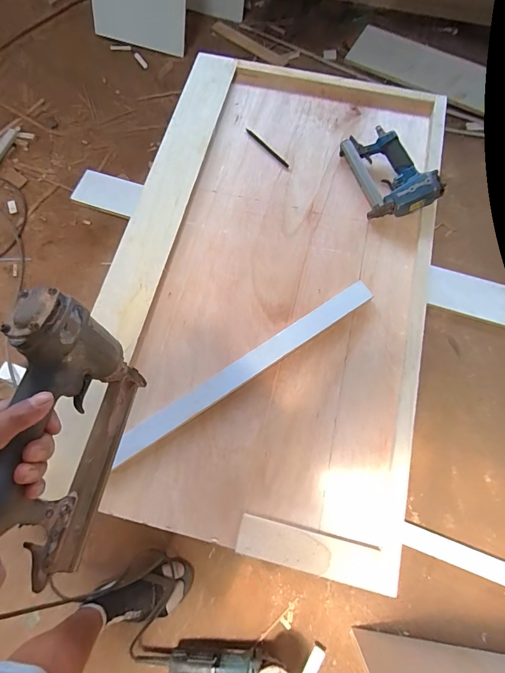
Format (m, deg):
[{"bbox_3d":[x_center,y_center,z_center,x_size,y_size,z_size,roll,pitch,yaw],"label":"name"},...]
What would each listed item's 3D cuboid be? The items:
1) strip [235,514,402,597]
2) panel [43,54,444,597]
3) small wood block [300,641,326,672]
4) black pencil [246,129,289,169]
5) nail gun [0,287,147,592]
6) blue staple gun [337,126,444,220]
[{"bbox_3d":[0.096,0.321,0.528,0.233,0.020,0.054,11,72,6],"label":"strip"},{"bbox_3d":[0.039,-0.139,0.682,0.573,0.037,0.972,12,72,6],"label":"panel"},{"bbox_3d":[0.122,0.725,0.774,0.028,0.022,0.110,34,61,12],"label":"small wood block"},{"bbox_3d":[0.033,-0.409,0.773,0.011,0.007,0.135,-39,74,-10],"label":"black pencil"},{"bbox_3d":[-0.189,0.095,0.348,0.068,0.162,0.242,3,74,20],"label":"nail gun"},{"bbox_3d":[0.272,-0.335,0.717,0.125,0.060,0.194,-17,71,-3],"label":"blue staple gun"}]

